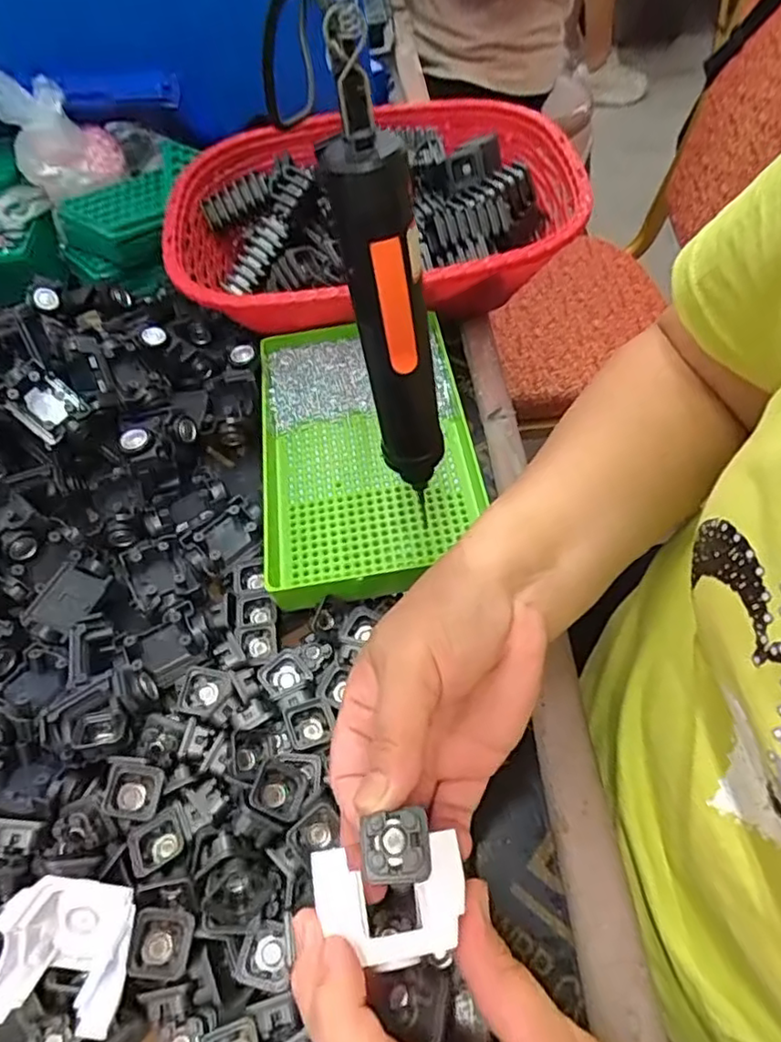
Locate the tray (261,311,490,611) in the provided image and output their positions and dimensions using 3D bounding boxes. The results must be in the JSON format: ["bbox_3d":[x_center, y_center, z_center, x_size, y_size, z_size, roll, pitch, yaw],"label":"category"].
[{"bbox_3d":[-0.019,-0.057,0.468,0.155,0.026,0.241,-8,55,-1],"label":"tray"}]

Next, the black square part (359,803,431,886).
[{"bbox_3d":[0.002,0.122,0.239,0.025,0.012,0.025,-7,55,0],"label":"black square part"}]

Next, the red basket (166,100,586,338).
[{"bbox_3d":[-0.015,-0.265,0.568,0.345,0.087,0.261,-11,54,-1],"label":"red basket"}]

